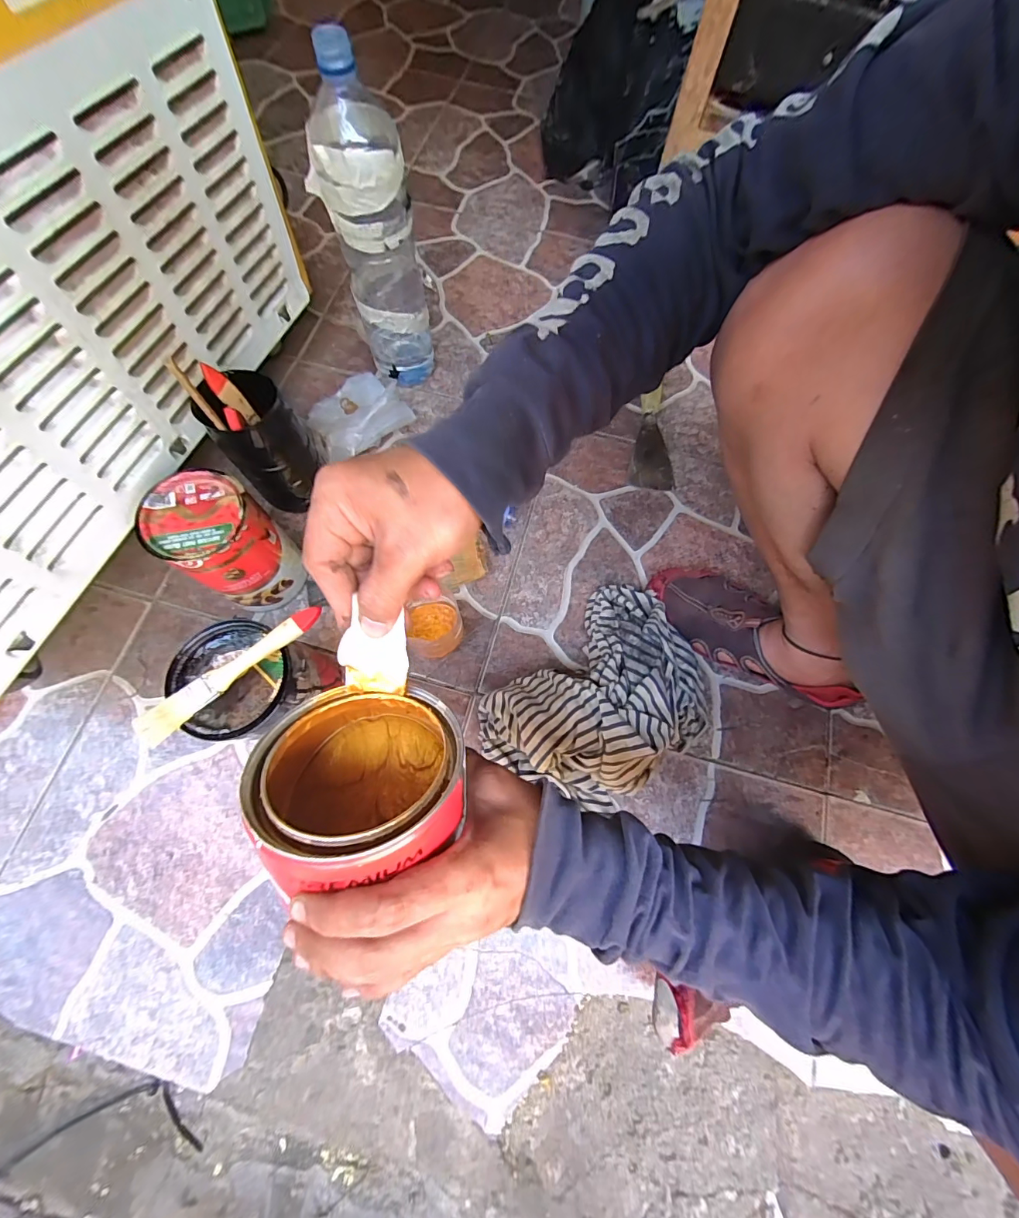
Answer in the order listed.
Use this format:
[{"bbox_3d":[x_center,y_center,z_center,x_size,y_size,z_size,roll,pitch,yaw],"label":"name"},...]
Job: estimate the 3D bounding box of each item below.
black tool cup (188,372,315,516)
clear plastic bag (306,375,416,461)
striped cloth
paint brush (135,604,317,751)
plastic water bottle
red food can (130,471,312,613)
[{"bbox_3d":[-0.269,-0.183,0.478,0.076,0.154,0.076,1,67,-3],"label":"black tool cup"},{"bbox_3d":[-0.209,-0.268,0.574,0.133,0.059,0.123,-33,76,-10],"label":"clear plastic bag"},{"bbox_3d":[0.105,0.087,0.446,0.250,0.099,0.175,-41,78,-12],"label":"striped cloth"},{"bbox_3d":[-0.226,0.049,0.351,0.159,0.010,0.022,-38,74,-17],"label":"paint brush"},{"bbox_3d":[-0.151,-0.404,0.496,0.093,0.314,0.092,-11,73,-4],"label":"plastic water bottle"},{"bbox_3d":[-0.293,-0.064,0.466,0.092,0.142,0.091,41,71,13],"label":"red food can"}]

